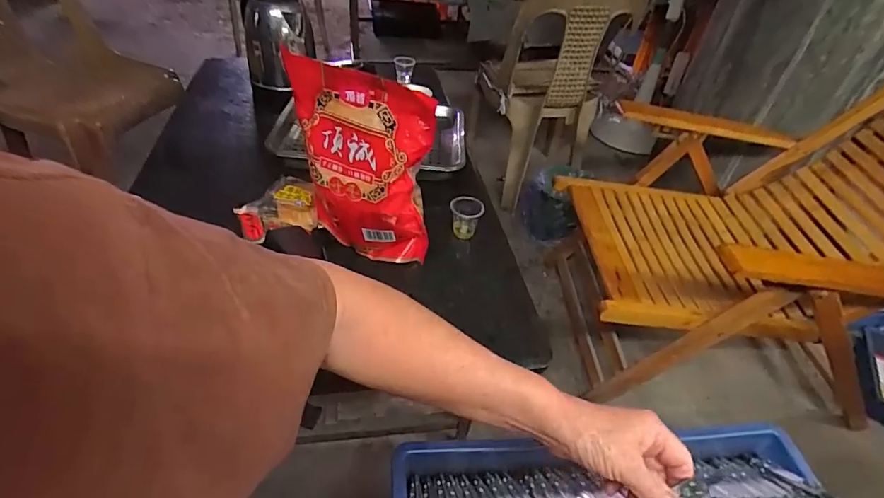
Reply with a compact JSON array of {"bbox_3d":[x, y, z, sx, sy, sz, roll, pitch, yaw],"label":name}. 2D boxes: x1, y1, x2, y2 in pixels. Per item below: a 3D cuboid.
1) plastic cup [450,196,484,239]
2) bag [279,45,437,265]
[{"bbox_3d":[0.039,-0.049,0.765,0.050,0.063,0.043,13,41,6],"label":"plastic cup"},{"bbox_3d":[-0.109,-0.106,0.630,0.201,0.257,0.067,20,42,14],"label":"bag"}]

